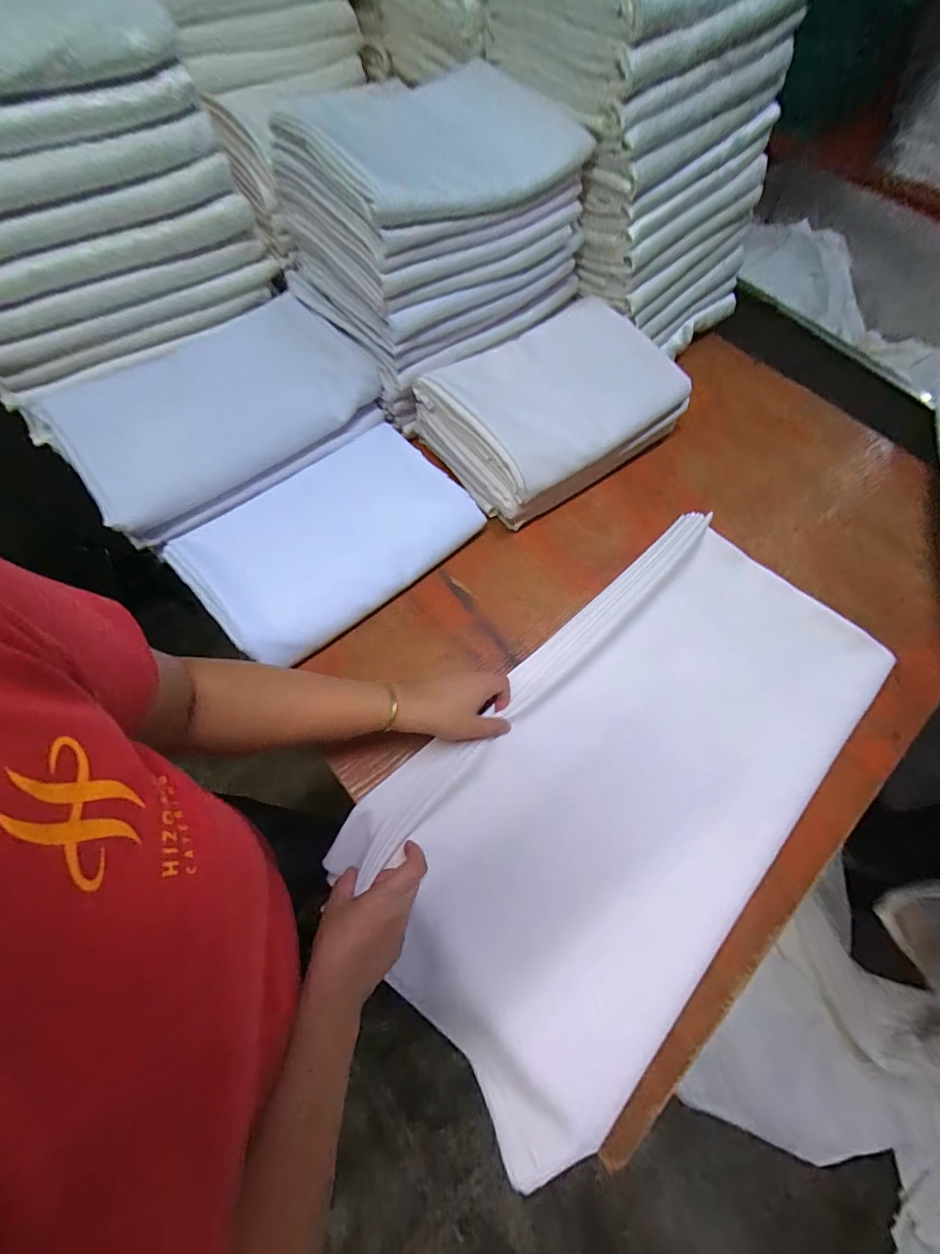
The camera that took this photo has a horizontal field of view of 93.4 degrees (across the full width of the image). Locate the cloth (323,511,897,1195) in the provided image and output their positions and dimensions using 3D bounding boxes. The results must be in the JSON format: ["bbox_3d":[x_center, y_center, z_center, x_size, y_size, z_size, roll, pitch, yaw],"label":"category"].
[{"bbox_3d":[0.196,0.153,0.518,0.672,0.045,0.343,-40,72,-14],"label":"cloth"}]

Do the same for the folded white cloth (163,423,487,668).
[{"bbox_3d":[-0.194,-0.127,0.628,0.363,0.045,0.235,-39,73,-19],"label":"folded white cloth"}]

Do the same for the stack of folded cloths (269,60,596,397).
[{"bbox_3d":[-0.053,-0.596,0.669,0.396,0.206,0.275,-37,72,-19],"label":"stack of folded cloths"}]

